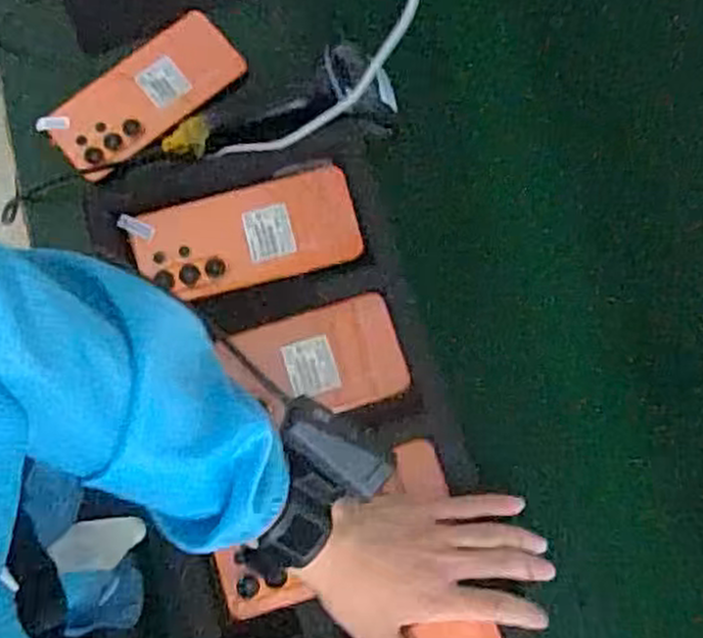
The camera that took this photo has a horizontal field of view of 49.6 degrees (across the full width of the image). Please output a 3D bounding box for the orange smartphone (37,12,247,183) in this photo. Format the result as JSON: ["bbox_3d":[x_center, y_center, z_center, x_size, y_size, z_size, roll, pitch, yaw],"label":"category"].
[{"bbox_3d":[-0.173,-0.186,0.643,0.168,0.016,0.084,-37,79,-8],"label":"orange smartphone"}]

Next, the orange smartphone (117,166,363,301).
[{"bbox_3d":[-0.081,-0.062,0.576,0.170,0.006,0.074,-13,77,-3],"label":"orange smartphone"}]

